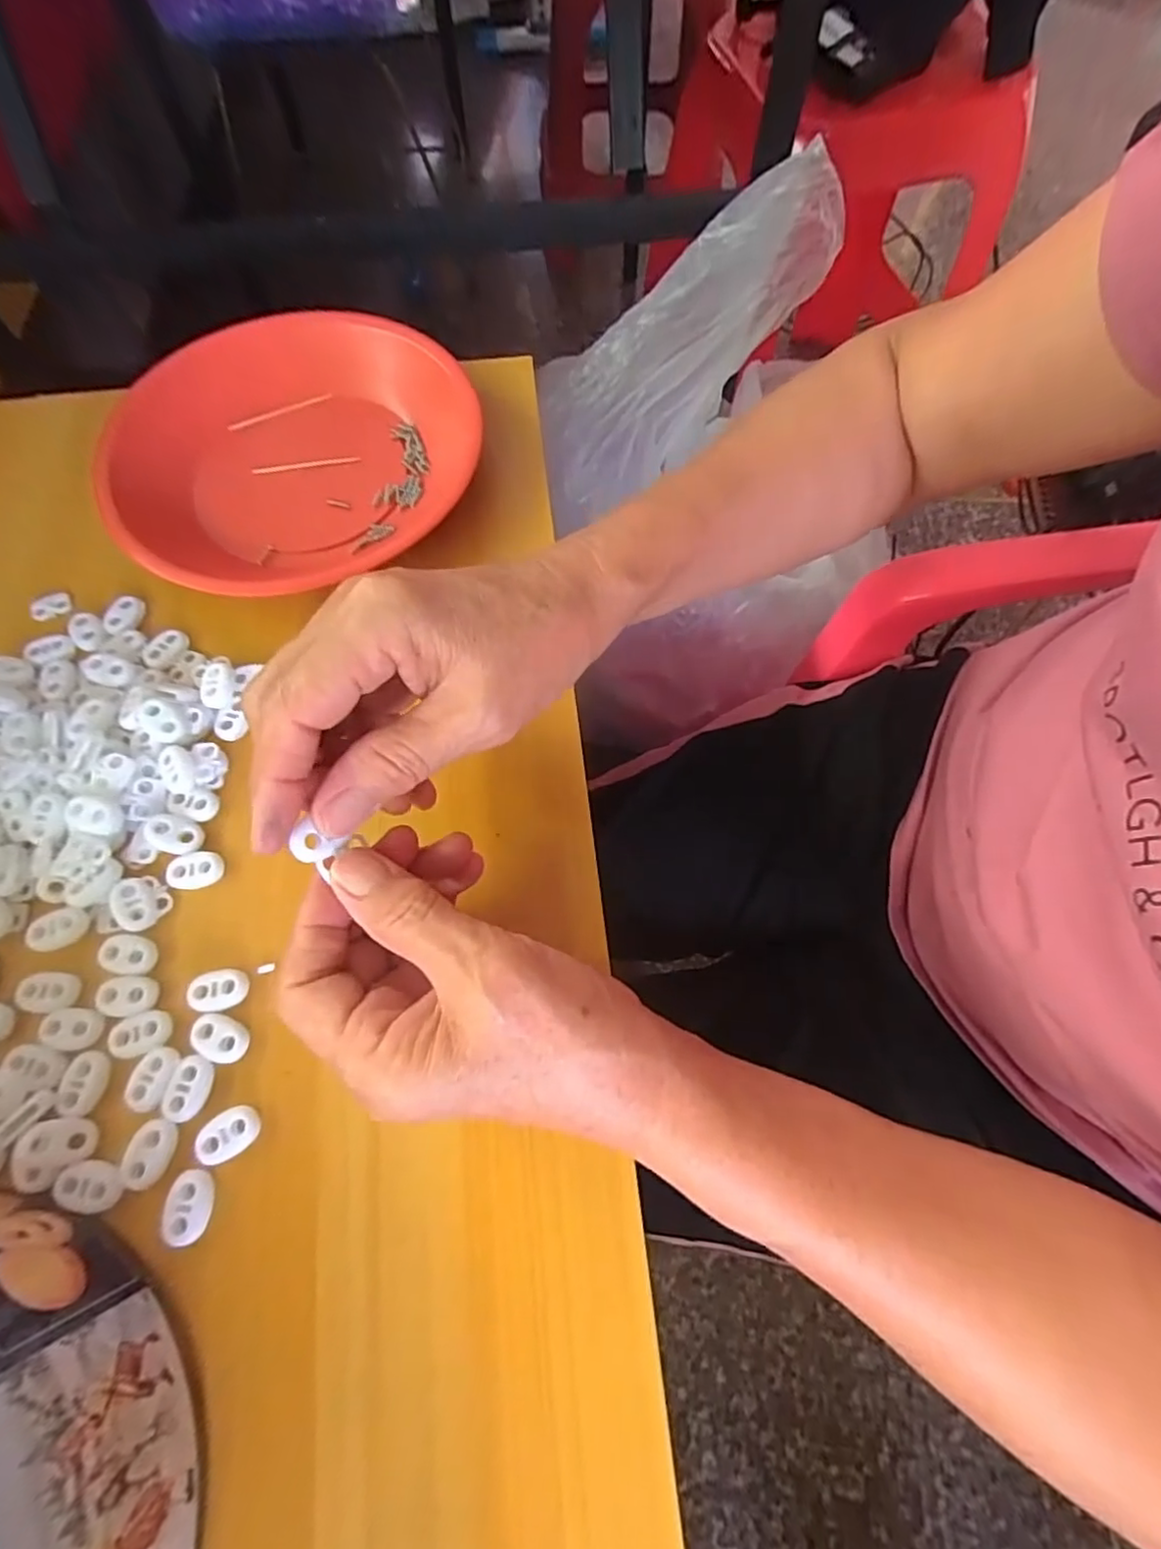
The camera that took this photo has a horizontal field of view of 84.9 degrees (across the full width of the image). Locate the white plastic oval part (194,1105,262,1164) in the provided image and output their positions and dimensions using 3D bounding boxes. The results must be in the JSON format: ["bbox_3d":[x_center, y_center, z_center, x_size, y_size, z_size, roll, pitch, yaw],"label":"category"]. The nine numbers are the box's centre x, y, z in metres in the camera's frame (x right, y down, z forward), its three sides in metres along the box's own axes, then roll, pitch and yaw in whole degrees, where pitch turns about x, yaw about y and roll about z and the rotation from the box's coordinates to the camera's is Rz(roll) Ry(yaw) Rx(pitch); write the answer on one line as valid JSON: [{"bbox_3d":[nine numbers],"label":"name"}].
[{"bbox_3d":[-0.130,0.132,0.232,0.022,0.004,0.016,-35,72,-13],"label":"white plastic oval part"}]

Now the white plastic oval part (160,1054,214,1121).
[{"bbox_3d":[-0.147,0.117,0.236,0.015,0.004,0.022,14,68,6],"label":"white plastic oval part"}]

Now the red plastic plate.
[{"bbox_3d":[-0.150,-0.176,0.344,0.184,0.030,0.189,-12,68,-5],"label":"red plastic plate"}]

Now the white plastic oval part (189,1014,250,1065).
[{"bbox_3d":[-0.139,0.102,0.244,0.021,0.004,0.014,26,70,10],"label":"white plastic oval part"}]

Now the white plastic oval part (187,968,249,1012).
[{"bbox_3d":[-0.144,0.085,0.252,0.022,0.006,0.015,-10,68,-4],"label":"white plastic oval part"}]

